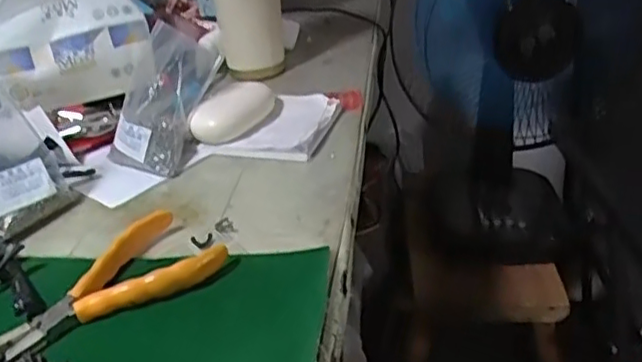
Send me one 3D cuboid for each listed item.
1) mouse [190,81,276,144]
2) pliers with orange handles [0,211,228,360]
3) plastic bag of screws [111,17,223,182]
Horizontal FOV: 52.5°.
[{"bbox_3d":[-0.082,-0.063,0.615,0.045,0.037,0.090,18,37,35],"label":"mouse"},{"bbox_3d":[-0.138,0.063,0.417,0.141,0.020,0.069,-21,33,-26],"label":"pliers with orange handles"},{"bbox_3d":[-0.142,-0.077,0.575,0.077,0.110,0.103,8,32,21],"label":"plastic bag of screws"}]

